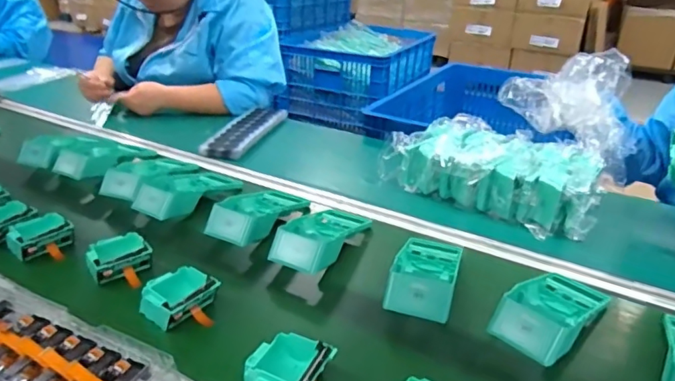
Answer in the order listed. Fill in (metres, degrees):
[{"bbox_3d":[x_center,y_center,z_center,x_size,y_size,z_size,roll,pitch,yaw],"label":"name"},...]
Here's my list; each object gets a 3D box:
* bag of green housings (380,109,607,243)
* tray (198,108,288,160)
[{"bbox_3d":[0.295,-0.038,0.937,0.370,0.105,0.238,21,34,32],"label":"bag of green housings"},{"bbox_3d":[-0.204,-0.132,1.142,0.098,0.035,0.272,7,28,10],"label":"tray"}]

